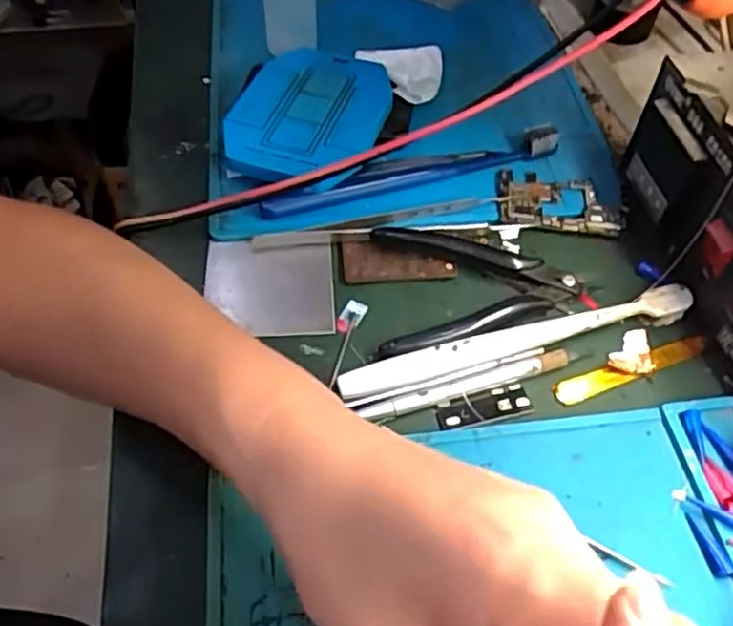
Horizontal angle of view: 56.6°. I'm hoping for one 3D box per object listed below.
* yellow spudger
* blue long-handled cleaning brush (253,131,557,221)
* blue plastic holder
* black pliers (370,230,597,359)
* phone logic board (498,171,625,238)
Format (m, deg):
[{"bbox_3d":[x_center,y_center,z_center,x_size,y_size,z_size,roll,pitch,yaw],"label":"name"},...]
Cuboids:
[{"bbox_3d":[0.132,0.028,0.336,0.085,0.004,0.012,-16,54,-13],"label":"yellow spudger"},{"bbox_3d":[0.029,-0.084,0.402,0.185,0.014,0.011,-16,54,-13],"label":"blue long-handled cleaning brush"},{"bbox_3d":[-0.038,-0.120,0.427,0.090,0.024,0.114,14,54,10],"label":"blue plastic holder"},{"bbox_3d":[0.058,-0.021,0.361,0.117,0.009,0.077,-11,53,-9],"label":"black pliers"},{"bbox_3d":[0.114,-0.066,0.400,0.070,0.004,0.043,6,53,4],"label":"phone logic board"}]

